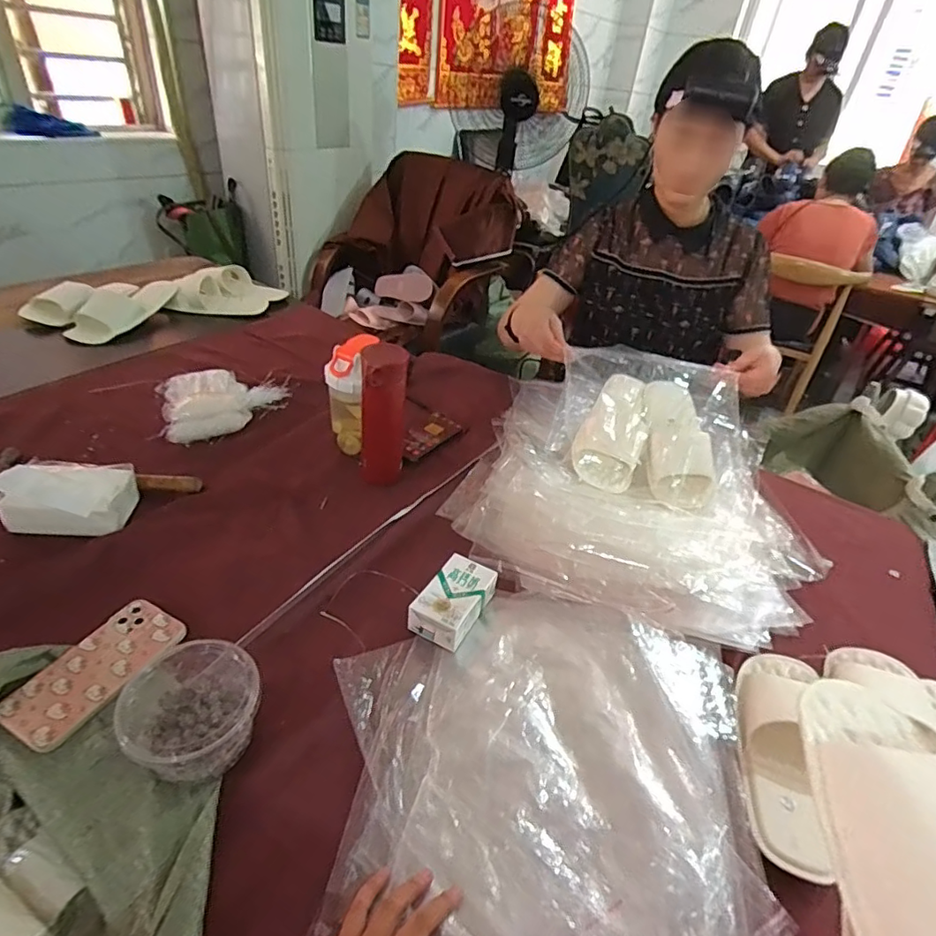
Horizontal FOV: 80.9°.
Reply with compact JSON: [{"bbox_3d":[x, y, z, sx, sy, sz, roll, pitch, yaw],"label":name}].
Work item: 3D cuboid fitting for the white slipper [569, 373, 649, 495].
[{"bbox_3d":[0.223,-0.065,0.836,0.095,0.057,0.207,16,66,12],"label":"white slipper"}]

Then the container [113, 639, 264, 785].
[{"bbox_3d":[-0.252,0.231,0.512,0.104,0.086,0.112,5,36,-3],"label":"container"}]

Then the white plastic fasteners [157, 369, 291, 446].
[{"bbox_3d":[-0.437,-0.124,0.996,0.232,0.057,0.157,-19,44,-32],"label":"white plastic fasteners"}]

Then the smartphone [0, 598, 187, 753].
[{"bbox_3d":[-0.389,0.211,0.574,0.083,0.020,0.159,20,38,17],"label":"smartphone"}]

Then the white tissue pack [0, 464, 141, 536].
[{"bbox_3d":[-0.541,0.032,0.740,0.135,0.074,0.105,2,36,-7],"label":"white tissue pack"}]

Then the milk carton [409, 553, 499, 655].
[{"bbox_3d":[-0.017,0.163,0.677,0.065,0.045,0.111,24,40,22],"label":"milk carton"}]

